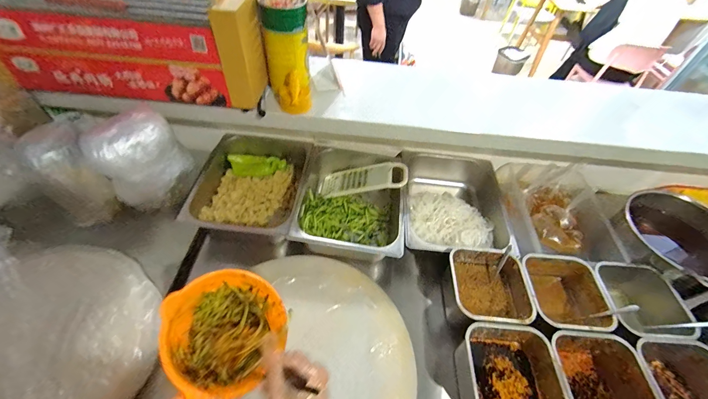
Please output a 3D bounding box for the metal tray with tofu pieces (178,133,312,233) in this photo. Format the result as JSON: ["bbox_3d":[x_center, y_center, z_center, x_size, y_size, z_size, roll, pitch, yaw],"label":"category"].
[{"bbox_3d":[-0.270,-0.032,0.821,0.267,0.096,0.327,7,50,1],"label":"metal tray with tofu pieces"}]

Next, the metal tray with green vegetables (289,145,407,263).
[{"bbox_3d":[-0.003,0.003,0.809,0.262,0.097,0.339,7,50,1],"label":"metal tray with green vegetables"}]

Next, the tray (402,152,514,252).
[{"bbox_3d":[0.259,0.031,0.828,0.265,0.112,0.326,7,50,1],"label":"tray"}]

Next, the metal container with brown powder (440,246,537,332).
[{"bbox_3d":[0.280,0.200,0.663,0.161,0.099,0.161,3,50,-3],"label":"metal container with brown powder"}]

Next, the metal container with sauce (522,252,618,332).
[{"bbox_3d":[0.447,0.212,0.661,0.171,0.092,0.161,3,50,-3],"label":"metal container with sauce"}]

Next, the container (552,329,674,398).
[{"bbox_3d":[0.438,0.335,0.555,0.168,0.098,0.156,3,50,-3],"label":"container"}]

